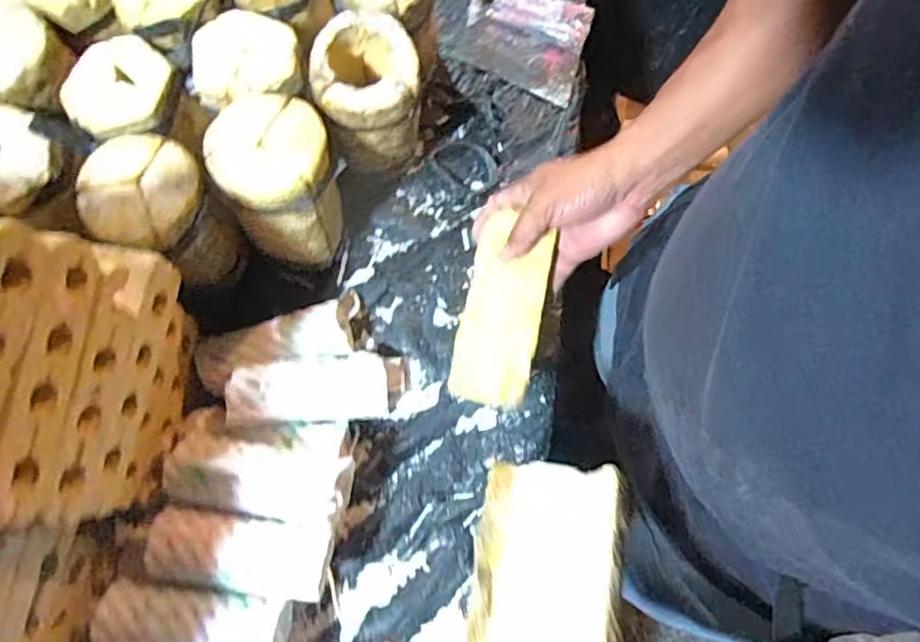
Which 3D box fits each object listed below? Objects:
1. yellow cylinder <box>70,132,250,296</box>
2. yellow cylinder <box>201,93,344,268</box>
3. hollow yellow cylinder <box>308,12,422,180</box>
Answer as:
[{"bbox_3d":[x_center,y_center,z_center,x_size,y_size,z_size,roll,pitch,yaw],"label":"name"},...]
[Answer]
[{"bbox_3d":[-0.249,-0.088,0.525,0.093,0.133,0.088,0,75,0],"label":"yellow cylinder"},{"bbox_3d":[-0.152,-0.113,0.539,0.093,0.157,0.100,-14,75,-3],"label":"yellow cylinder"},{"bbox_3d":[-0.079,-0.191,0.558,0.086,0.154,0.093,-11,75,-3],"label":"hollow yellow cylinder"}]

